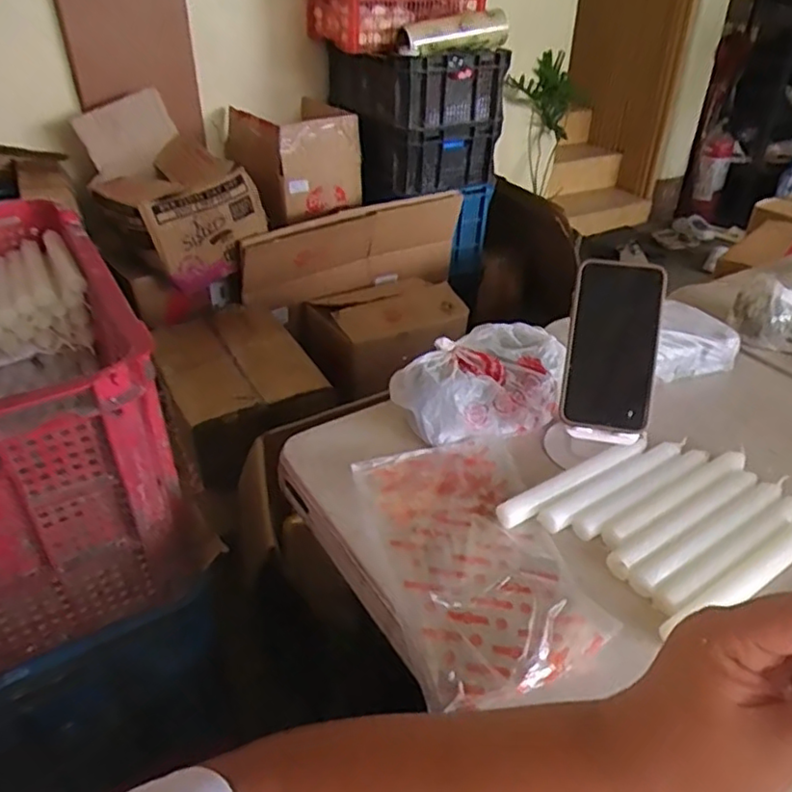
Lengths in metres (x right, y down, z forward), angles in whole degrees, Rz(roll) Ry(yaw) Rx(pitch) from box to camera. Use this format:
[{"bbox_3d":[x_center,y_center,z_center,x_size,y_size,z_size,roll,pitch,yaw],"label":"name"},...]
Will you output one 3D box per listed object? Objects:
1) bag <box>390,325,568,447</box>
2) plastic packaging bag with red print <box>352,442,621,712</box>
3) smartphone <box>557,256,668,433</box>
[{"bbox_3d":[0.090,-0.014,0.670,0.176,0.075,0.110,-19,38,-27],"label":"bag"},{"bbox_3d":[0.063,0.127,0.532,0.146,0.028,0.255,-8,36,-12],"label":"plastic packaging bag with red print"},{"bbox_3d":[0.203,-0.048,0.590,0.080,0.156,0.012,9,-1,11],"label":"smartphone"}]

